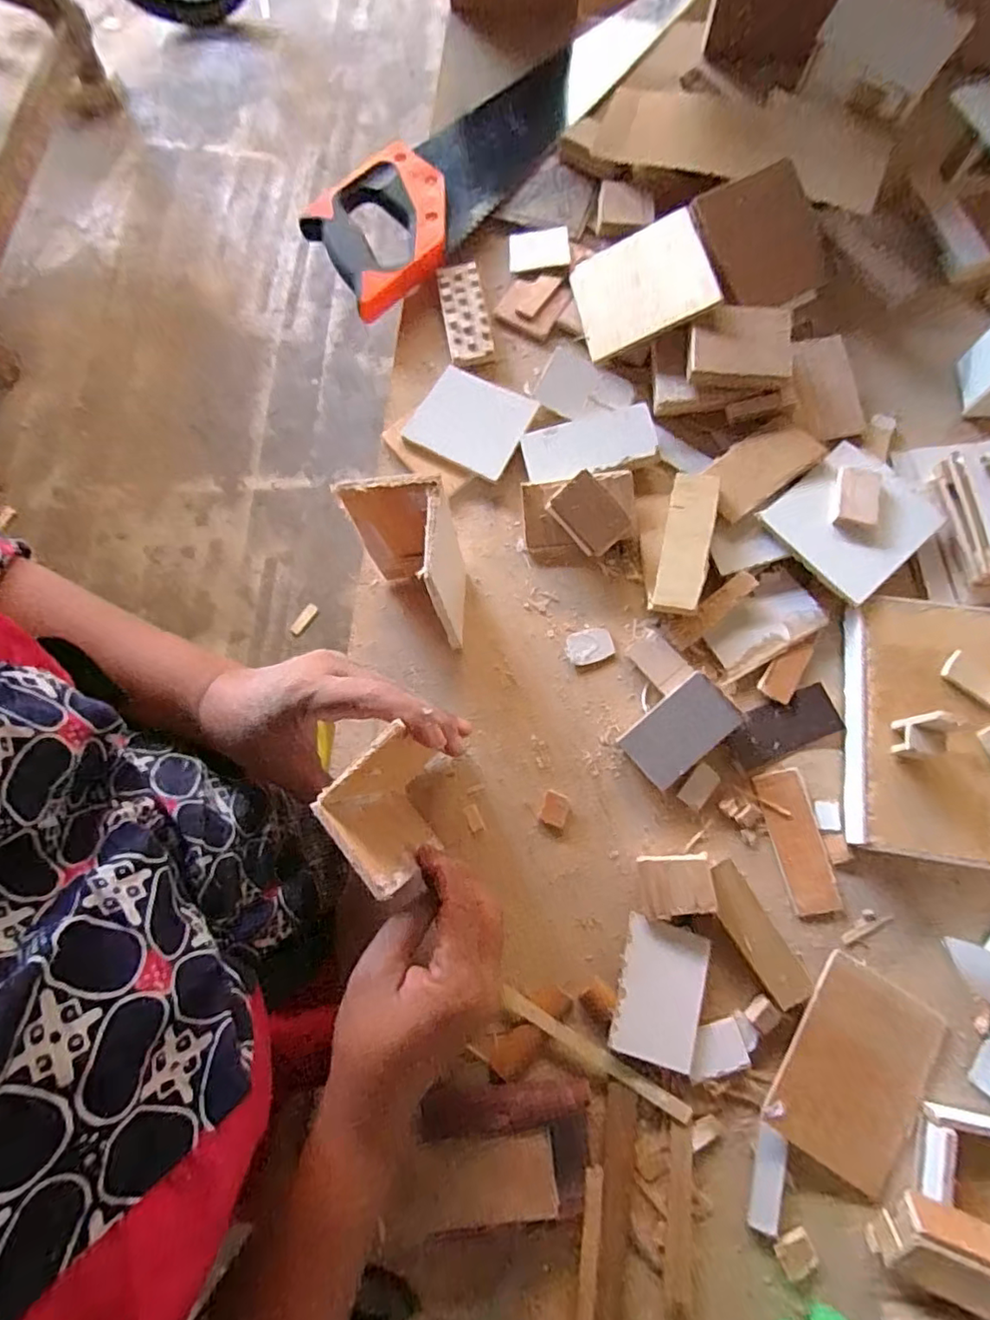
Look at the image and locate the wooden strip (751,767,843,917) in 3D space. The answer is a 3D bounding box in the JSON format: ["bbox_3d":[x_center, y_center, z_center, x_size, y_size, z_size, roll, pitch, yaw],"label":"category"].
[{"bbox_3d":[0.204,0.122,0.385,0.033,0.006,0.092,-13,74,-1],"label":"wooden strip"}]

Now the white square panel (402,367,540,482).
[{"bbox_3d":[-0.020,-0.195,0.462,0.086,0.004,0.080,26,77,9],"label":"white square panel"}]

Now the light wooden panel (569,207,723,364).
[{"bbox_3d":[0.116,-0.302,0.460,0.099,0.008,0.098,-18,74,25],"label":"light wooden panel"}]

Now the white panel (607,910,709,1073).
[{"bbox_3d":[0.104,0.209,0.359,0.049,0.004,0.076,11,70,11],"label":"white panel"}]

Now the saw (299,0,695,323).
[{"bbox_3d":[0.021,-0.491,0.522,0.456,0.027,0.115,-44,77,-9],"label":"saw"}]

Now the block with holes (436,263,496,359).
[{"bbox_3d":[-0.026,-0.300,0.488,0.038,0.007,0.090,-10,74,0],"label":"block with holes"}]

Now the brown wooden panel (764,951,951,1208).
[{"bbox_3d":[0.221,0.251,0.349,0.091,0.004,0.110,36,77,-1],"label":"brown wooden panel"}]

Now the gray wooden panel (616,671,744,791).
[{"bbox_3d":[0.125,0.048,0.387,0.073,0.005,0.045,-43,73,11],"label":"gray wooden panel"}]

